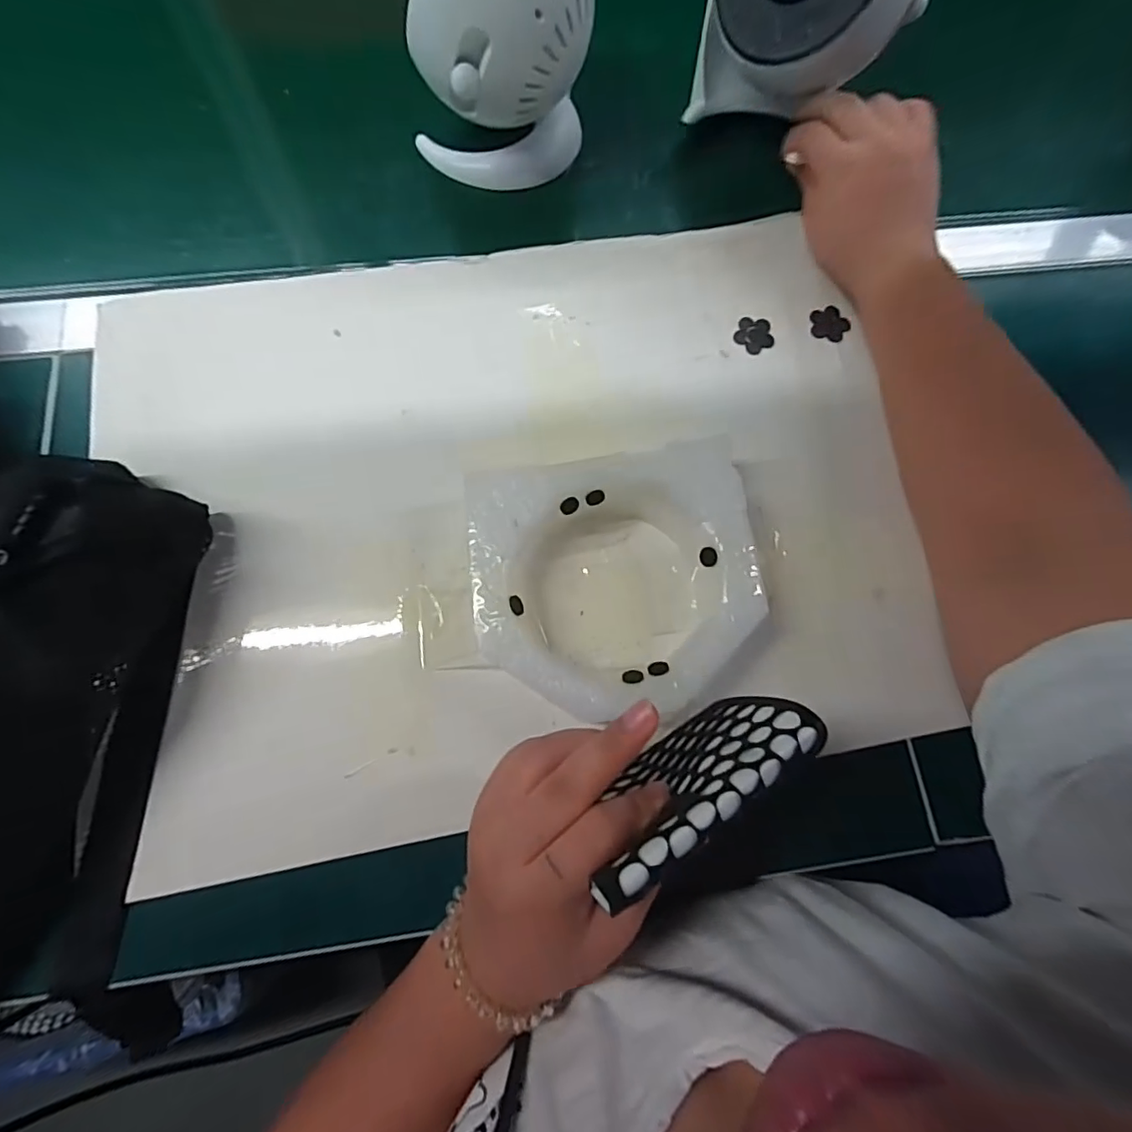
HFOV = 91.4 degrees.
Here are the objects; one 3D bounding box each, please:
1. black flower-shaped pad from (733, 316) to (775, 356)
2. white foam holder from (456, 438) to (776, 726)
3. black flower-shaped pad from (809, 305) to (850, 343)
[{"bbox_3d":[0.124,-0.154,0.366,0.025,0.004,0.025,-26,77,-9],"label":"black flower-shaped pad"},{"bbox_3d":[0.032,0.012,0.295,0.159,0.038,0.149,-6,75,-4],"label":"white foam holder"},{"bbox_3d":[0.175,-0.160,0.367,0.026,0.004,0.026,-17,76,-7],"label":"black flower-shaped pad"}]

